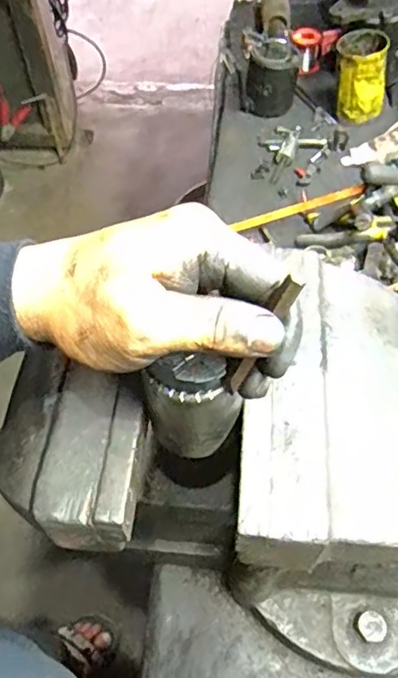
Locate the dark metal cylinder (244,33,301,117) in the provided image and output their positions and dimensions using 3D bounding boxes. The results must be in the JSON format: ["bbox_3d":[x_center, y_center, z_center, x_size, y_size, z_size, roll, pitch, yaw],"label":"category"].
[{"bbox_3d":[0.114,-0.425,0.924,0.086,0.089,0.084,4,56,4],"label":"dark metal cylinder"}]

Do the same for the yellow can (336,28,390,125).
[{"bbox_3d":[0.249,-0.404,0.886,0.077,0.108,0.080,-1,55,1],"label":"yellow can"}]

